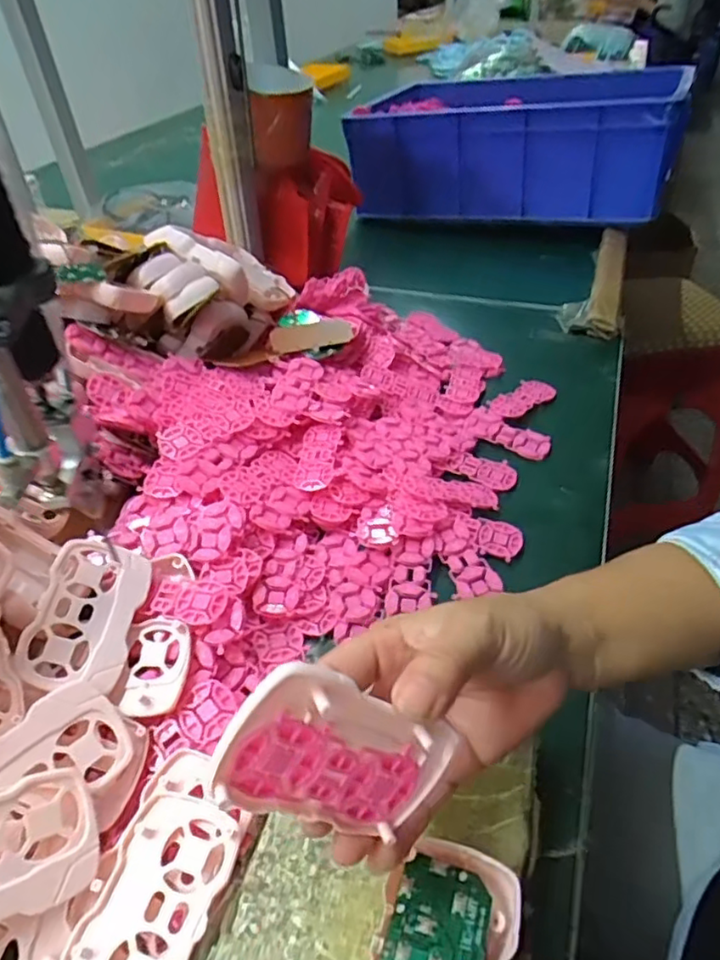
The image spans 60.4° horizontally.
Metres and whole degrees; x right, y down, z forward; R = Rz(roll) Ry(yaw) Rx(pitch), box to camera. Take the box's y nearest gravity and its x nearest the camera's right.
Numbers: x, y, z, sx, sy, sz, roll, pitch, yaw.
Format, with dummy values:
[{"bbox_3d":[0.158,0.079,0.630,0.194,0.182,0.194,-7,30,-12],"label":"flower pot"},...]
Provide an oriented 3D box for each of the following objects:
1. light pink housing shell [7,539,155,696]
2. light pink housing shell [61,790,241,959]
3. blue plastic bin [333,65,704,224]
[{"bbox_3d":[-0.156,0.077,0.354,0.053,0.021,0.086,17,52,-13],"label":"light pink housing shell"},{"bbox_3d":[-0.092,0.189,0.275,0.054,0.011,0.087,10,43,15],"label":"light pink housing shell"},{"bbox_3d":[0.205,-0.451,0.861,0.420,0.165,0.205,11,44,16],"label":"blue plastic bin"}]

